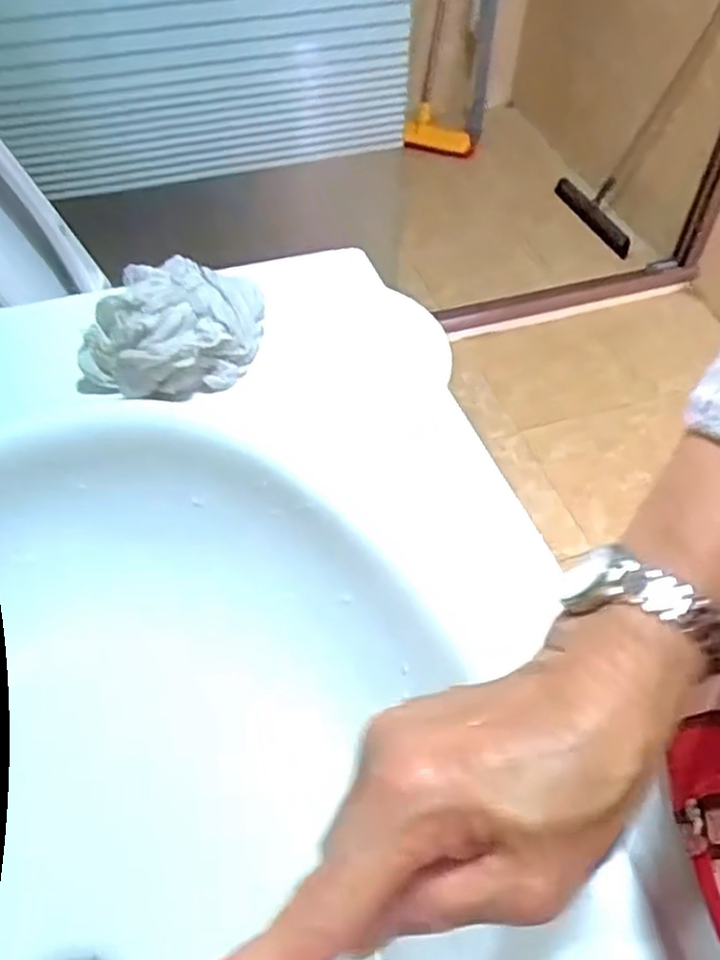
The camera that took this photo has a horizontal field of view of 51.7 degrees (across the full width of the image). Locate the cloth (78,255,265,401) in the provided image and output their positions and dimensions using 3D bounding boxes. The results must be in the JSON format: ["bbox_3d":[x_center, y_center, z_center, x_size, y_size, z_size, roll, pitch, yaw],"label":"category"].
[{"bbox_3d":[-0.109,-0.088,0.437,0.102,0.051,0.082,1,44,-4],"label":"cloth"}]

